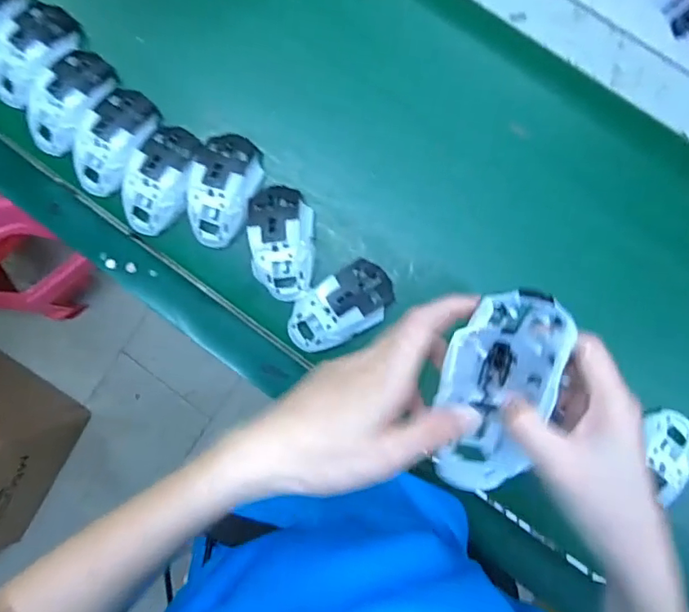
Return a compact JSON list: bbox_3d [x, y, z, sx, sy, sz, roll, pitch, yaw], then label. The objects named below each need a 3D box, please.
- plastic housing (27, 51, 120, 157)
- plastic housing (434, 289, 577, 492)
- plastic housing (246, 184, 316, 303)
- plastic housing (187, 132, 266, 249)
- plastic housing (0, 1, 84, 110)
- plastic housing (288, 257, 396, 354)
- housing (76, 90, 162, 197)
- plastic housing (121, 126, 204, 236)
[{"bbox_3d":[-0.300,-0.221,0.570,0.070,0.033,0.119,37,95,6],"label":"plastic housing"},{"bbox_3d":[0.083,0.048,0.294,0.061,0.040,0.112,14,92,7],"label":"plastic housing"},{"bbox_3d":[-0.067,-0.066,0.547,0.064,0.039,0.115,2,90,8],"label":"plastic housing"},{"bbox_3d":[-0.127,-0.122,0.553,0.062,0.034,0.118,12,92,7],"label":"plastic housing"},{"bbox_3d":[-0.340,-0.273,0.573,0.067,0.035,0.115,39,95,6],"label":"plastic housing"},{"bbox_3d":[-0.006,0.003,0.543,0.116,0.035,0.063,-33,86,7],"label":"plastic housing"},{"bbox_3d":[-0.246,-0.174,0.564,0.067,0.034,0.118,31,94,6],"label":"housing"},{"bbox_3d":[-0.193,-0.132,0.561,0.066,0.039,0.115,22,93,7],"label":"plastic housing"}]

